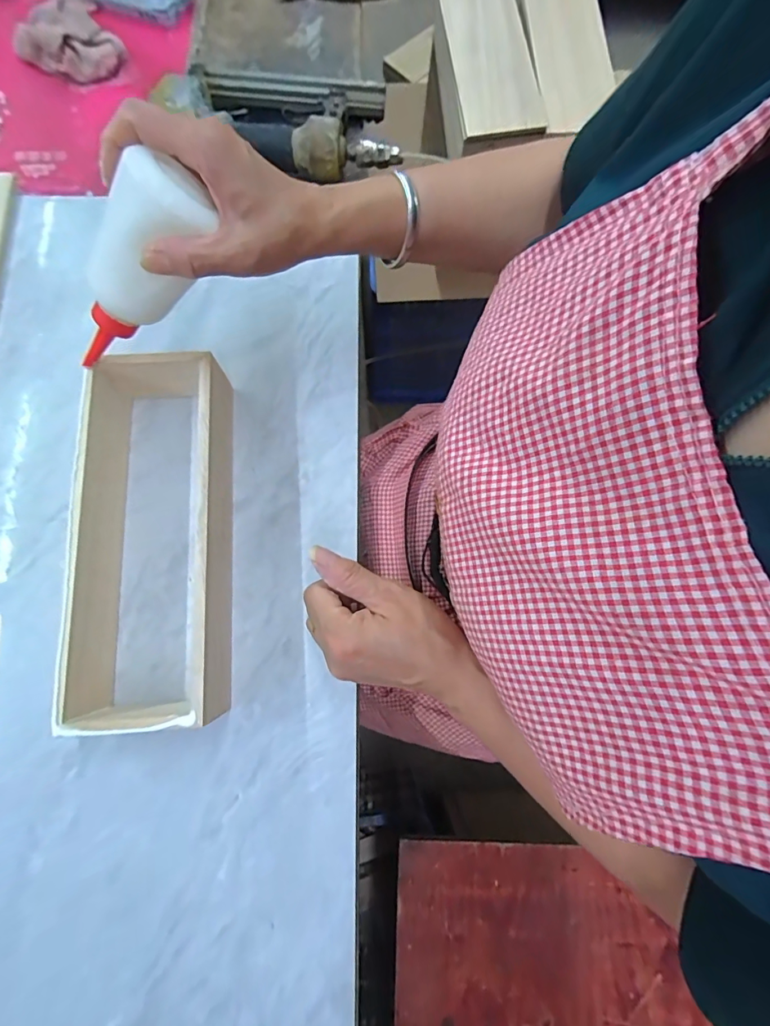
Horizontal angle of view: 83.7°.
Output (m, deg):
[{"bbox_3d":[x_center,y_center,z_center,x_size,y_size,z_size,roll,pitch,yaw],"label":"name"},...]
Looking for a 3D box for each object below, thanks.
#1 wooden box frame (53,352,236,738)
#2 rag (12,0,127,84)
[{"bbox_3d":[-0.177,0.015,0.340,0.111,0.061,0.276,-3,77,-2],"label":"wooden box frame"},{"bbox_3d":[-0.380,-0.567,0.501,0.105,0.023,0.149,-30,79,-8],"label":"rag"}]

